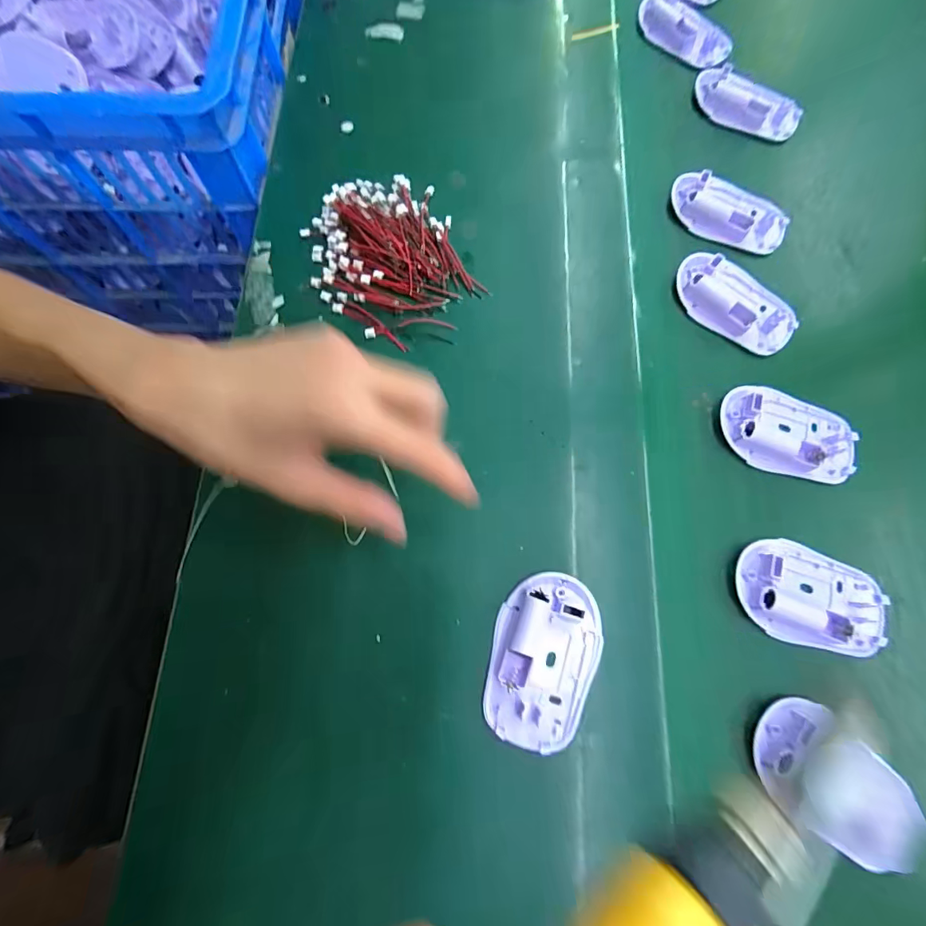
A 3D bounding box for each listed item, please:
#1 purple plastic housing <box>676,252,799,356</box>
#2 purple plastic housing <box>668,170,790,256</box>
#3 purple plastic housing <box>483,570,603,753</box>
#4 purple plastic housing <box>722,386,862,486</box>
[{"bbox_3d":[0.212,-0.127,0.347,0.094,0.017,0.062,30,75,8],"label":"purple plastic housing"},{"bbox_3d":[0.219,-0.207,0.369,0.094,0.019,0.047,22,74,6],"label":"purple plastic housing"},{"bbox_3d":[0.048,0.116,0.269,0.060,0.014,0.095,16,73,4],"label":"purple plastic housing"},{"bbox_3d":[0.229,-0.022,0.316,0.089,0.018,0.059,16,73,4],"label":"purple plastic housing"}]

